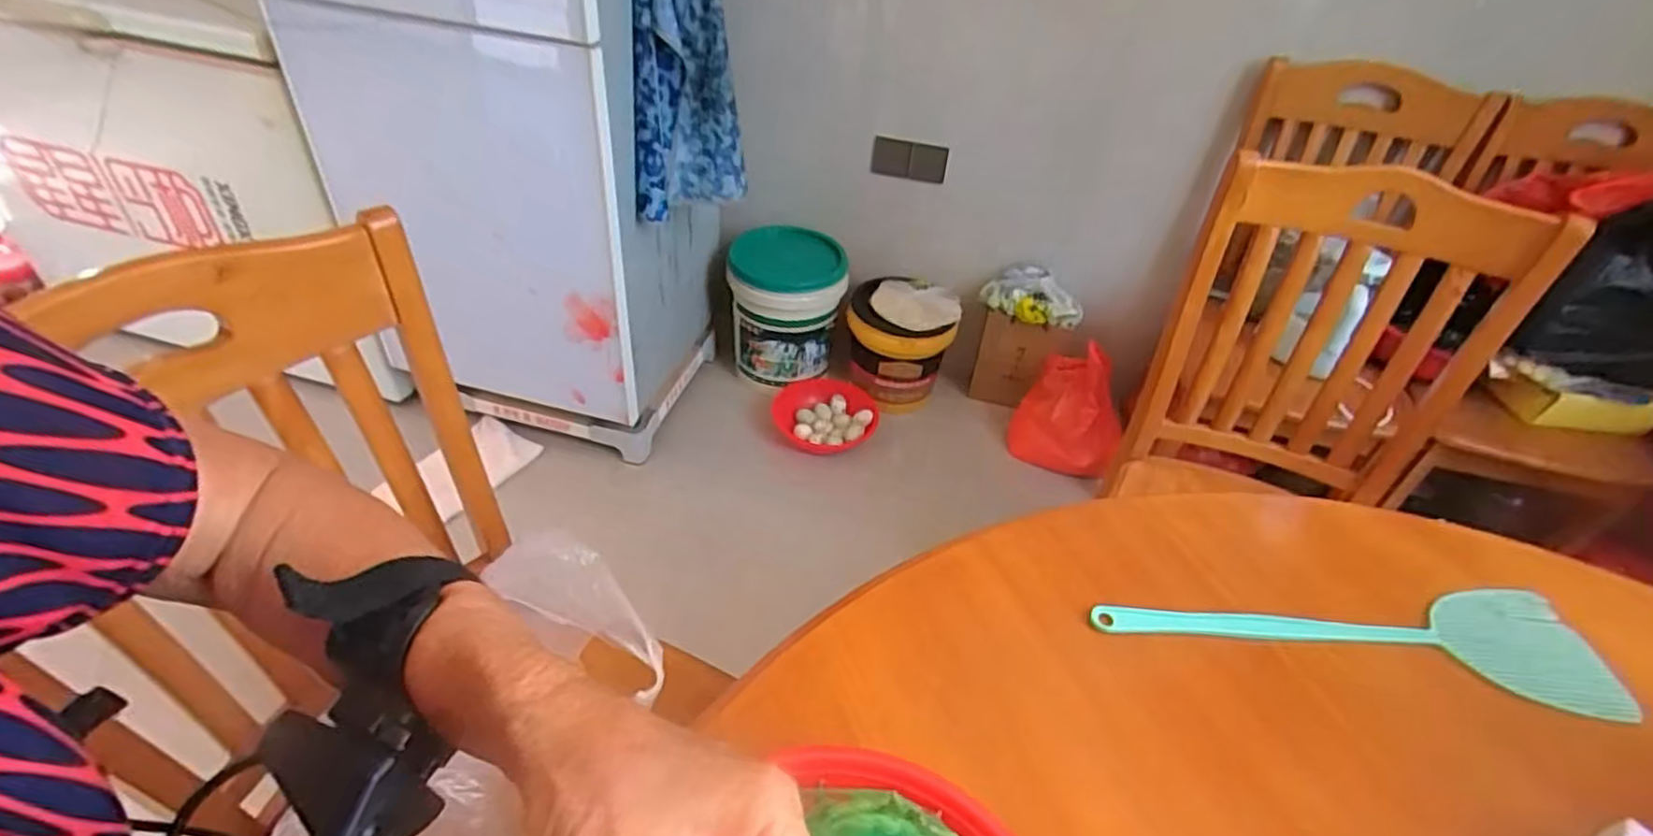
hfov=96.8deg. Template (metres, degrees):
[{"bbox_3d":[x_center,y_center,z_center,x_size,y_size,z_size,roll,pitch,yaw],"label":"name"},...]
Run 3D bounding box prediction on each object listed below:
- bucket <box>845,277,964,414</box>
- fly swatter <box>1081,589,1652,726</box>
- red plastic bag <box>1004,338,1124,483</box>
[{"bbox_3d":[0.185,-0.187,1.877,0.249,0.289,0.249,4,39,-3],"label":"bucket"},{"bbox_3d":[0.411,0.166,0.581,0.404,0.010,0.100,6,39,-1],"label":"fly swatter"},{"bbox_3d":[0.563,-0.001,1.746,0.180,0.252,0.258,4,39,-4],"label":"red plastic bag"}]

